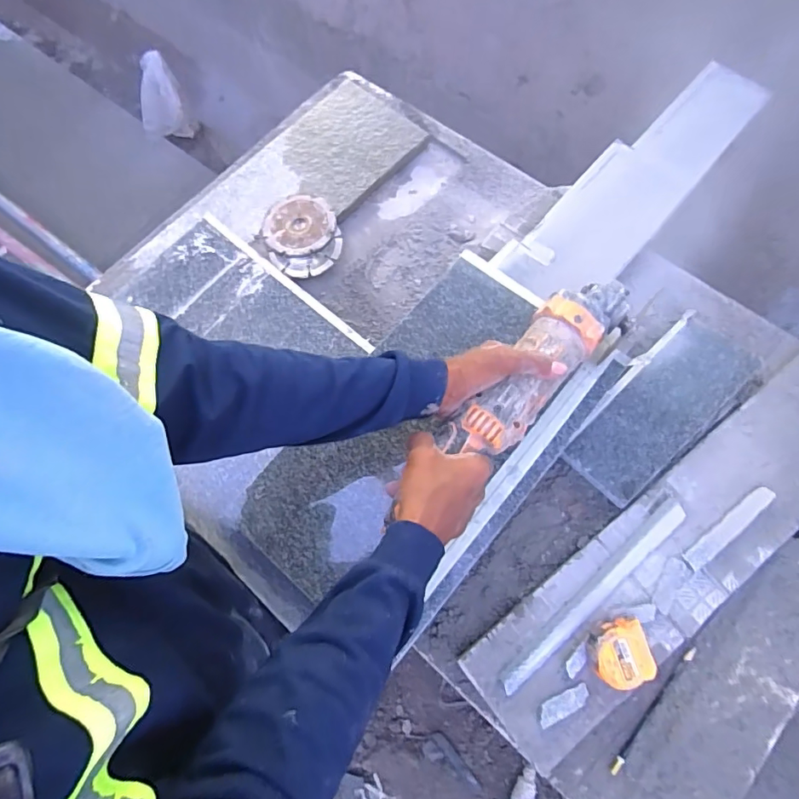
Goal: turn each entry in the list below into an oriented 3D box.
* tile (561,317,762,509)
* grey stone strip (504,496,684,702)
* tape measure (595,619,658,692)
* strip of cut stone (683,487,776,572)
[{"bbox_3d":[0.315,0.007,0.589,0.253,0.025,0.095,-42,73,-11],"label":"tile"},{"bbox_3d":[0.210,0.208,0.531,0.267,0.021,0.023,-40,73,-13],"label":"grey stone strip"},{"bbox_3d":[0.222,0.259,0.509,0.061,0.044,0.061,-17,70,-3],"label":"tape measure"},{"bbox_3d":[0.361,0.138,0.545,0.125,0.011,0.018,-37,72,-9],"label":"strip of cut stone"}]

